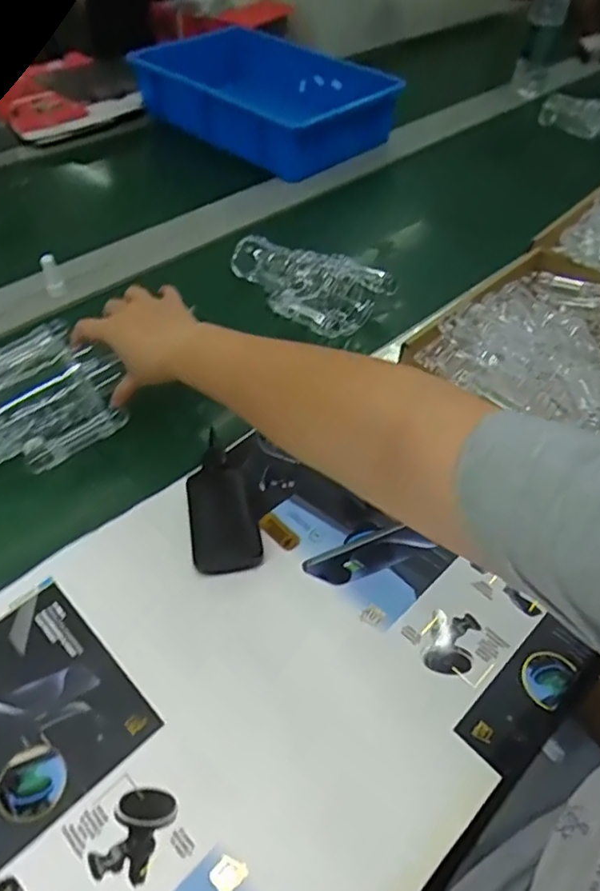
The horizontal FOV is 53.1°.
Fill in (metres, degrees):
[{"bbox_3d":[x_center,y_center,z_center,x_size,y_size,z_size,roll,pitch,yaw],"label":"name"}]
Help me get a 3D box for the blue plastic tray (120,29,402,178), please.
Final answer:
[{"bbox_3d":[-0.071,-0.609,1.032,0.441,0.119,0.271,37,57,26],"label":"blue plastic tray"}]

